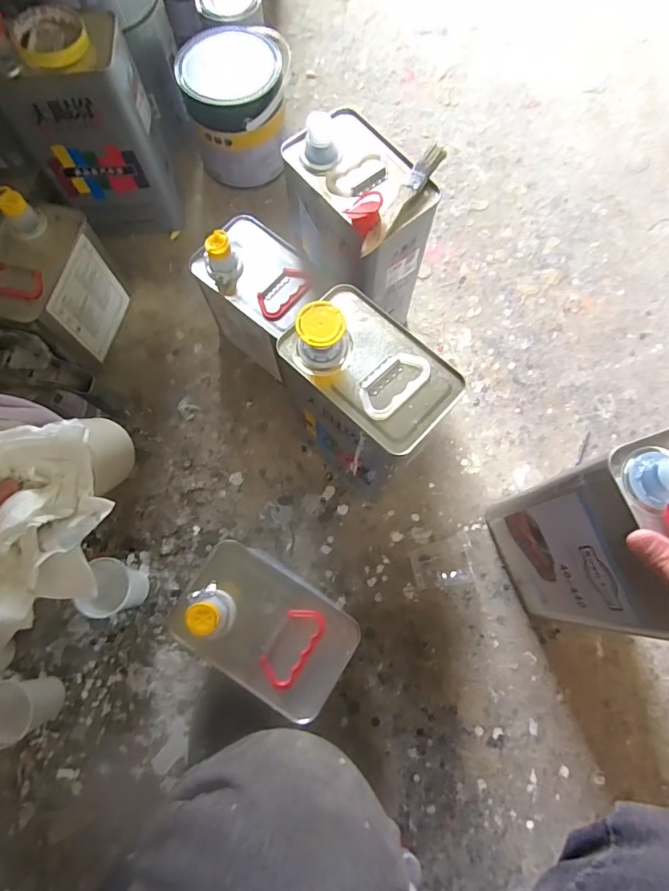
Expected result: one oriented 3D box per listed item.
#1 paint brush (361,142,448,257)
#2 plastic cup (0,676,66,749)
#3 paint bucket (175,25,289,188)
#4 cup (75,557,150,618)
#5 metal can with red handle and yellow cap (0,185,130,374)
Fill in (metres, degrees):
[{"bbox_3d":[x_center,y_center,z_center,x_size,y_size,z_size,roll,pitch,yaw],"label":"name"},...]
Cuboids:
[{"bbox_3d":[0.074,-0.262,0.492,0.021,0.011,0.155,30,77,10],"label":"paint brush"},{"bbox_3d":[-0.379,0.317,0.558,0.062,0.075,0.064,0,74,1],"label":"plastic cup"},{"bbox_3d":[-0.151,-0.542,0.767,0.158,0.166,0.158,0,74,1],"label":"paint bucket"},{"bbox_3d":[-0.277,0.184,0.594,0.056,0.082,0.070,15,75,6],"label":"cup"},{"bbox_3d":[-0.397,-0.228,0.668,0.101,0.202,0.177,14,75,5],"label":"metal can with red handle and yellow cap"}]

